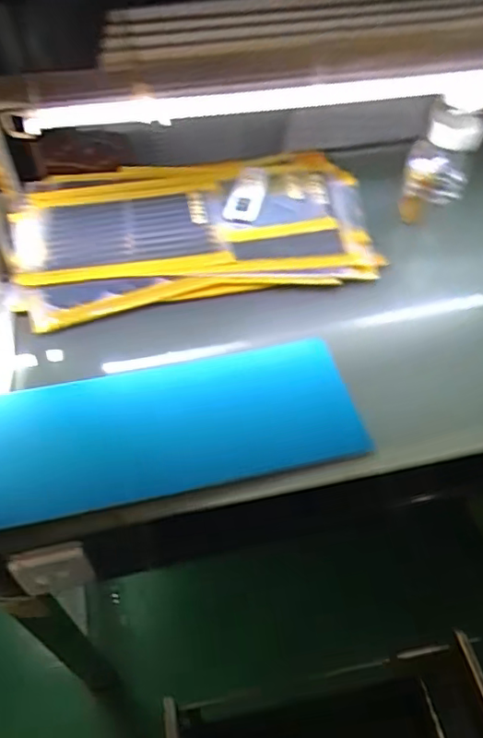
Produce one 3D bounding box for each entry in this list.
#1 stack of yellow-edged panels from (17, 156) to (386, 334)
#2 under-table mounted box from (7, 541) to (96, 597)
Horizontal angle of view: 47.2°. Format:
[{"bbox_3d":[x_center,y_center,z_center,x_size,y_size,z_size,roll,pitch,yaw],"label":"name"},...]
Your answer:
[{"bbox_3d":[-0.082,-0.270,1.044,0.663,0.073,0.384,-9,49,-7],"label":"stack of yellow-edged panels"},{"bbox_3d":[-0.234,0.251,0.688,0.087,0.097,0.018,-14,49,-11],"label":"under-table mounted box"}]

